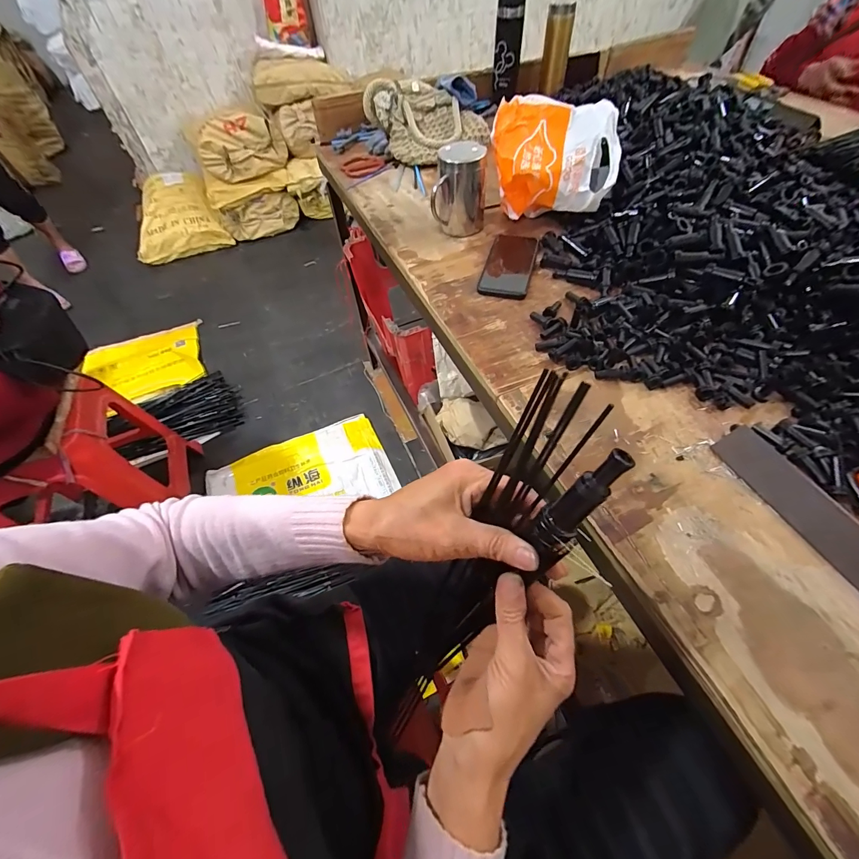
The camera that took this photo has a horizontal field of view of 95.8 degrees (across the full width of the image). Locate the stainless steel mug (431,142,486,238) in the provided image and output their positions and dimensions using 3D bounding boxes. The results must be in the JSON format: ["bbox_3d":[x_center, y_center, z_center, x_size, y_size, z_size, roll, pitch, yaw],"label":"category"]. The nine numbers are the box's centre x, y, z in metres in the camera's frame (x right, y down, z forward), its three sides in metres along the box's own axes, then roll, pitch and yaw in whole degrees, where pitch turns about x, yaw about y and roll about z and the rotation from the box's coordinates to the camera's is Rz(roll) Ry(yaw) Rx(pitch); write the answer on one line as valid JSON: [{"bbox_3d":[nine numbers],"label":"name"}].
[{"bbox_3d":[0.050,-0.407,0.664,0.087,0.126,0.095,8,55,10],"label":"stainless steel mug"}]

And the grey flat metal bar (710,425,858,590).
[{"bbox_3d":[0.360,0.088,0.350,0.041,0.007,0.217,-38,54,15],"label":"grey flat metal bar"}]

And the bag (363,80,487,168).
[{"bbox_3d":[-0.003,-0.704,0.874,0.213,0.105,0.210,-32,59,-17],"label":"bag"}]

